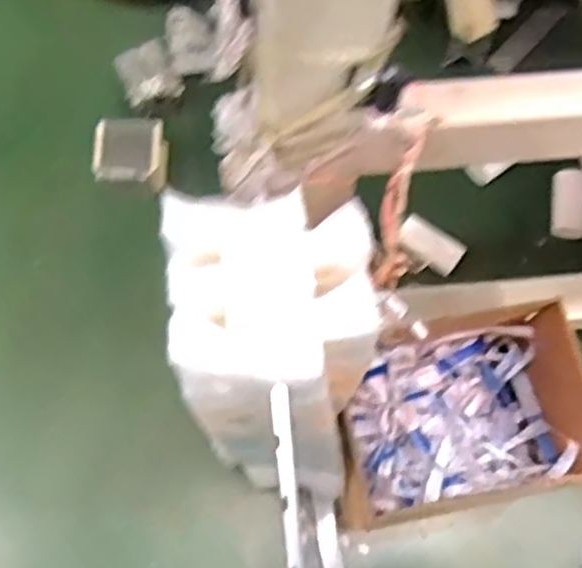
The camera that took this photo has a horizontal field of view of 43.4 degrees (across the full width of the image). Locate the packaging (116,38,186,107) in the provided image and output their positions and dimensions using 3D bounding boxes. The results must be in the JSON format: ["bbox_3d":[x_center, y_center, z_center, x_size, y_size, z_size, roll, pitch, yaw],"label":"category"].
[{"bbox_3d":[-0.304,-0.454,1.542,0.114,0.041,0.148,-20,72,-8],"label":"packaging"}]

